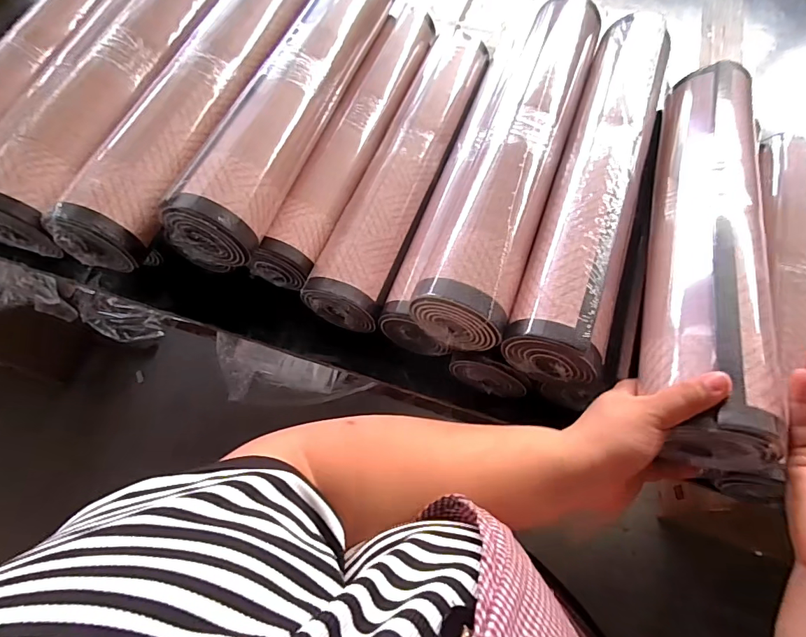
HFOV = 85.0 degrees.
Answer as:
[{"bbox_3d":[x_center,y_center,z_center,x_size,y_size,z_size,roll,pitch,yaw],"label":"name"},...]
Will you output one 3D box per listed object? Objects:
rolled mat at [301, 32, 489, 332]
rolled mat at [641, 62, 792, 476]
[{"bbox_3d":[0.012,-0.219,0.612,0.096,0.076,0.525,19,66,6],"label":"rolled mat"},{"bbox_3d":[0.304,-0.100,0.437,0.082,0.072,0.489,19,61,6],"label":"rolled mat"}]

